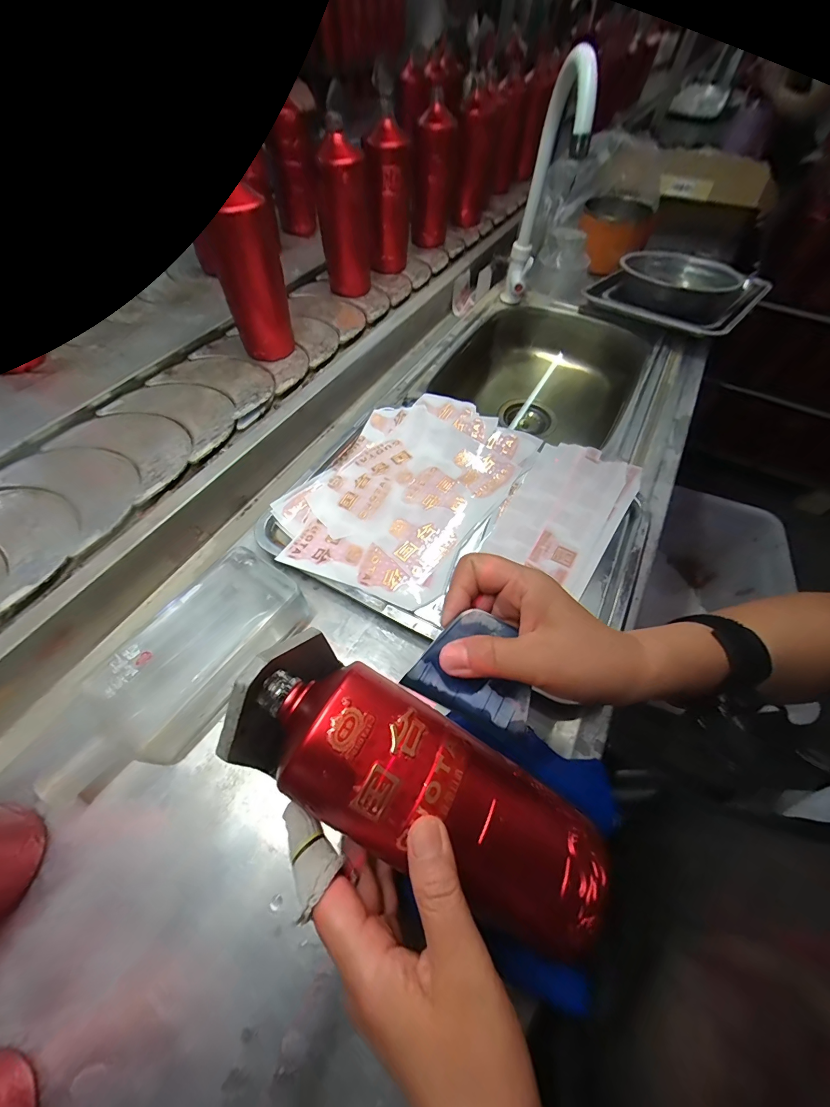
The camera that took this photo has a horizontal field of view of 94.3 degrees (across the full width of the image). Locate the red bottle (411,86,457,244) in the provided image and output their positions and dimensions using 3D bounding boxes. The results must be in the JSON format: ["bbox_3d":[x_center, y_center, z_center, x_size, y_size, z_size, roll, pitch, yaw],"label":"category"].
[{"bbox_3d":[0.040,-0.717,0.740,0.061,0.184,0.072,21,60,8],"label":"red bottle"}]

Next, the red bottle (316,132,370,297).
[{"bbox_3d":[-0.114,-0.537,0.624,0.079,0.184,0.081,-3,60,-5],"label":"red bottle"}]

